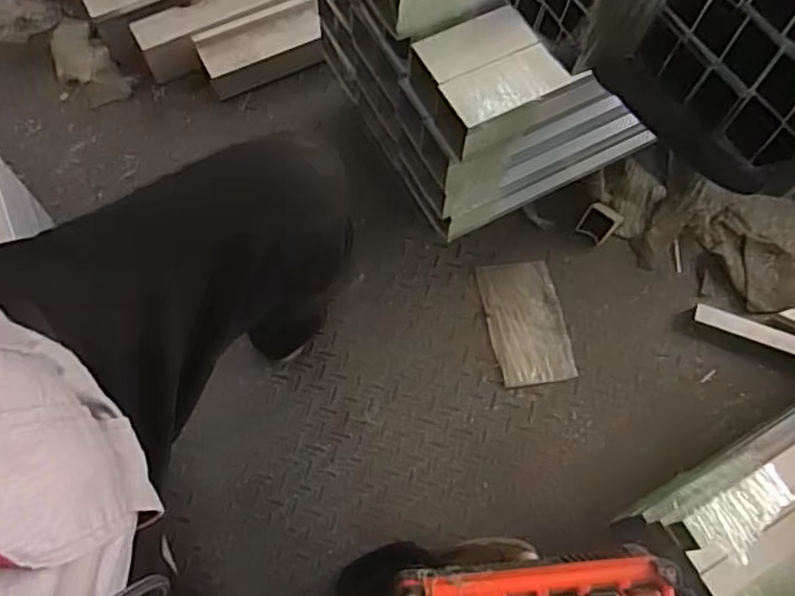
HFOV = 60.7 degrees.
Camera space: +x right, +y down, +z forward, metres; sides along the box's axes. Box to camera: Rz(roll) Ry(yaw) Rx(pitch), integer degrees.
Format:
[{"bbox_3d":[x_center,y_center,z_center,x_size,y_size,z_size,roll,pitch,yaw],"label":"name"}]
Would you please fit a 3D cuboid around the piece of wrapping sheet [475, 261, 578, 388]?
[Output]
[{"bbox_3d":[0.200,0.036,1.054,0.119,0.011,0.194,-8,66,-4],"label":"piece of wrapping sheet"}]

